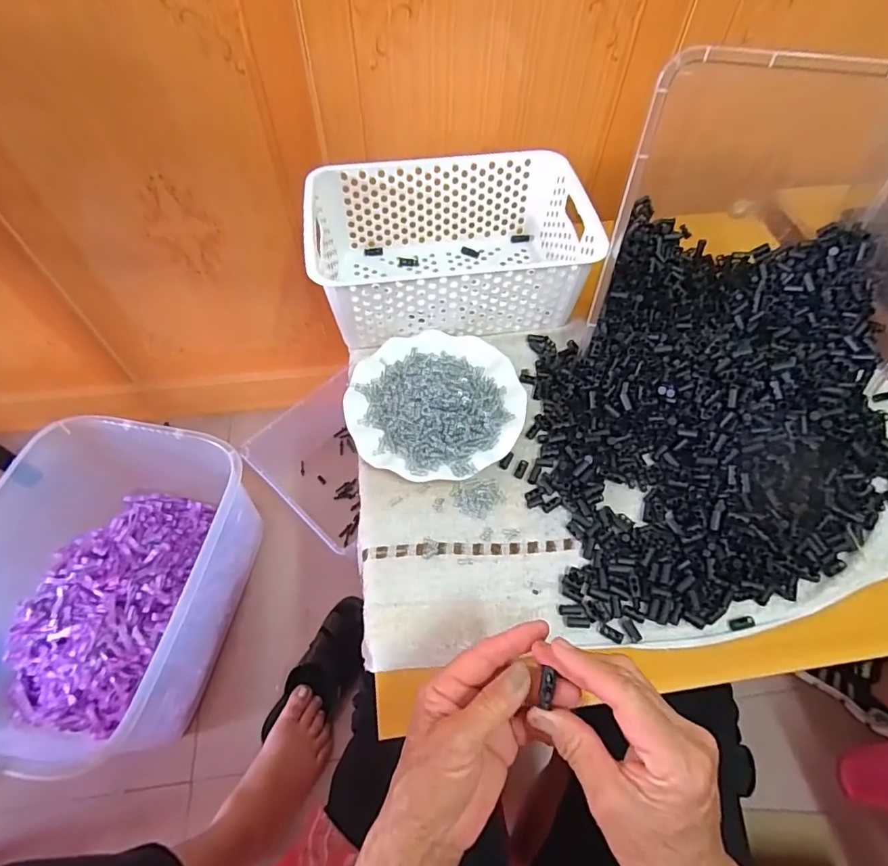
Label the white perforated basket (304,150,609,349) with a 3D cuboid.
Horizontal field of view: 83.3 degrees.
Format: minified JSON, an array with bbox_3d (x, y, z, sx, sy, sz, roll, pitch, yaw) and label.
[{"bbox_3d":[0.005,-0.214,0.591,0.301,0.113,0.198,-7,59,-5],"label":"white perforated basket"}]

